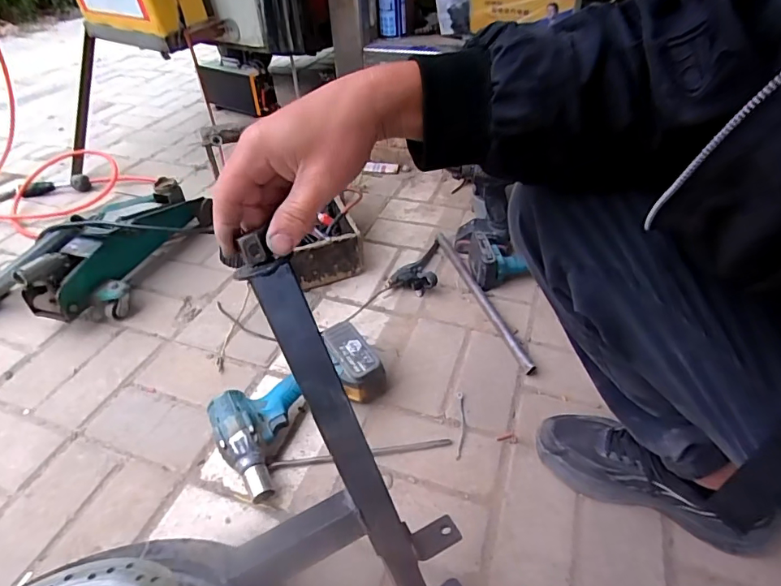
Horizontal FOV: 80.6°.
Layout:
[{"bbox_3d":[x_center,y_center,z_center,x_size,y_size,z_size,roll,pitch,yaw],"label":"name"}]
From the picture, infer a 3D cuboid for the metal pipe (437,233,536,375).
[{"bbox_3d":[0.162,0.002,0.863,0.020,0.024,0.383,-11,40,-14],"label":"metal pipe"}]

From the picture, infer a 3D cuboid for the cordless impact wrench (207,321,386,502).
[{"bbox_3d":[-0.118,0.155,0.643,0.244,0.090,0.150,-26,47,-26],"label":"cordless impact wrench"}]

